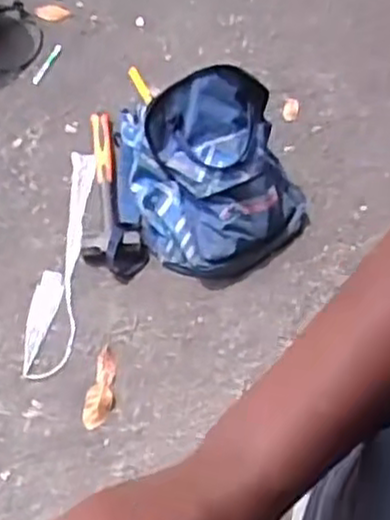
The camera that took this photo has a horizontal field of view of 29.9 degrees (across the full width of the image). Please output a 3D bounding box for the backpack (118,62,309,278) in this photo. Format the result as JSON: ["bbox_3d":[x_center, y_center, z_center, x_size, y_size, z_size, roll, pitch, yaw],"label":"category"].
[{"bbox_3d":[0.052,-0.180,1.548,0.416,0.281,0.359,0,69,-7],"label":"backpack"}]

